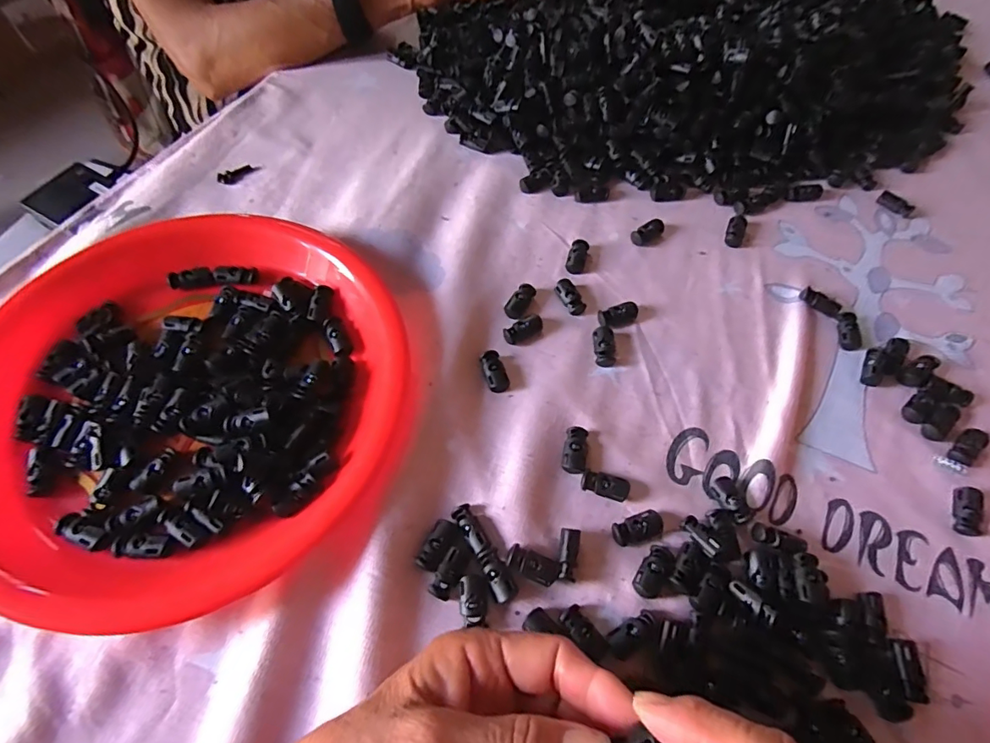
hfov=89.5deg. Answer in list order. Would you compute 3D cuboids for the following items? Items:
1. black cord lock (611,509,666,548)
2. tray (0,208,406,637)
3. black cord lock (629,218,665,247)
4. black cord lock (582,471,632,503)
[{"bbox_3d":[0.081,0.089,0.283,0.028,0.007,0.015,-18,64,-11],"label":"black cord lock"},{"bbox_3d":[-0.184,0.006,0.302,0.242,0.024,0.250,1,62,-1],"label":"tray"},{"bbox_3d":[0.123,-0.112,0.400,0.029,0.008,0.014,-29,67,-16],"label":"black cord lock"},{"bbox_3d":[0.066,0.067,0.294,0.028,0.007,0.014,15,63,6],"label":"black cord lock"}]

